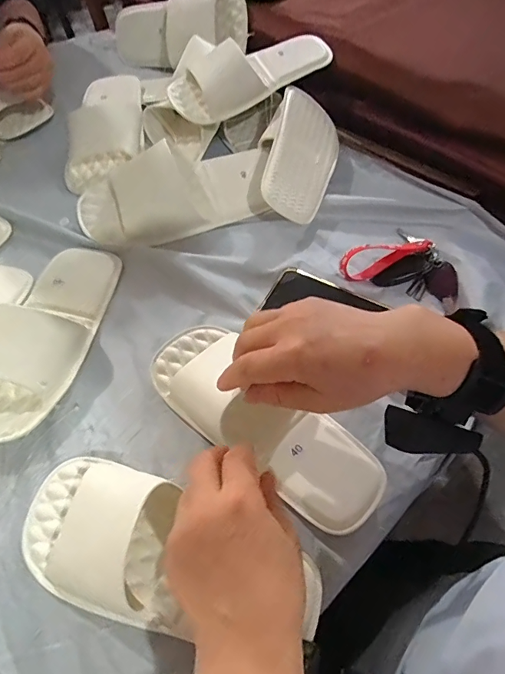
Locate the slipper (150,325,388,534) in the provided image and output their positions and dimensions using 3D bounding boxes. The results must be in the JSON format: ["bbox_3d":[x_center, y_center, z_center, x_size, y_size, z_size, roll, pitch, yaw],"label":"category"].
[{"bbox_3d":[0.008,0.066,0.375,0.228,0.051,0.087,35,65,19],"label":"slipper"}]

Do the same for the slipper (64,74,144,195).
[{"bbox_3d":[-0.217,-0.310,0.626,0.118,0.052,0.241,-10,56,-6],"label":"slipper"}]

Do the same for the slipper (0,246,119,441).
[{"bbox_3d":[-0.209,-0.012,0.426,0.102,0.056,0.239,10,56,8],"label":"slipper"}]

